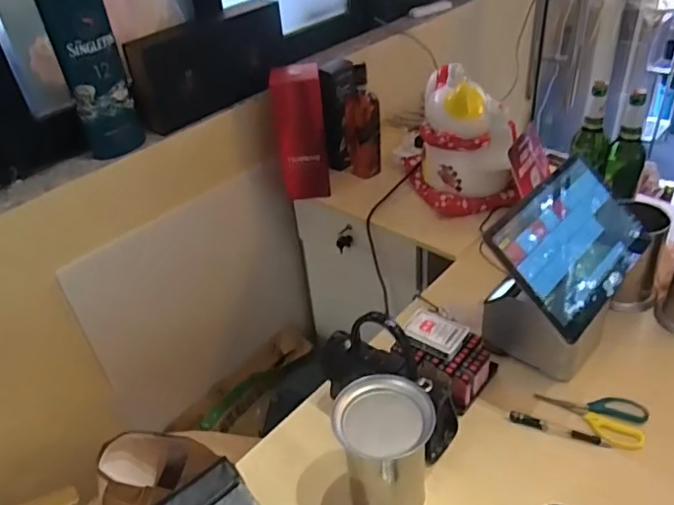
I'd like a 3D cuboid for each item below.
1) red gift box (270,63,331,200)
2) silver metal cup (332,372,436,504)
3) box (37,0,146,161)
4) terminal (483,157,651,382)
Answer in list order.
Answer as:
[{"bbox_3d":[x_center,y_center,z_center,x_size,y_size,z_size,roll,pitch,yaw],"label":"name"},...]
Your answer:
[{"bbox_3d":[-0.080,-0.267,1.272,0.107,0.278,0.107,-7,37,0],"label":"red gift box"},{"bbox_3d":[0.061,0.247,0.691,0.111,0.171,0.102,-7,37,0],"label":"silver metal cup"},{"bbox_3d":[-0.442,-0.319,1.020,0.095,0.296,0.079,-10,37,-4],"label":"box"},{"bbox_3d":[0.330,0.046,0.846,0.165,0.272,0.272,23,46,33],"label":"terminal"}]

